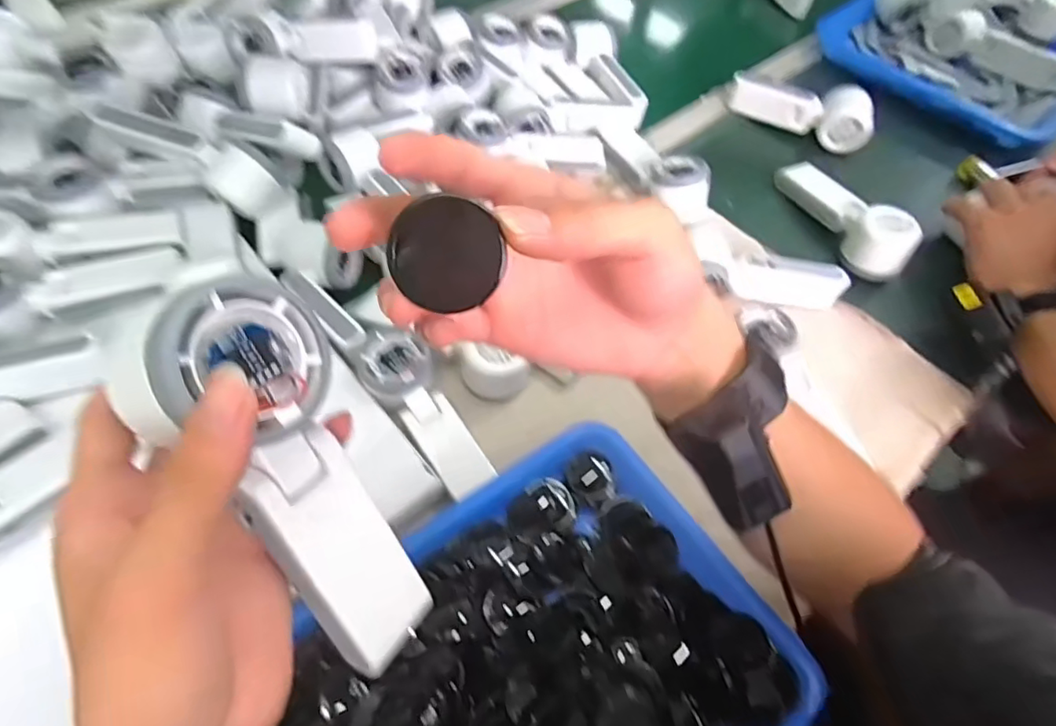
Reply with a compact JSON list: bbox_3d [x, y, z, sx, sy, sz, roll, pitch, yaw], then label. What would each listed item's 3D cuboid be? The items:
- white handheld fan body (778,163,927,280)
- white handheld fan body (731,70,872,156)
[{"bbox_3d":[0.337,-0.165,0.614,0.049,0.061,0.172,-18,60,-14],"label":"white handheld fan body"},{"bbox_3d":[0.340,-0.321,0.710,0.173,0.050,0.047,30,61,16],"label":"white handheld fan body"}]

